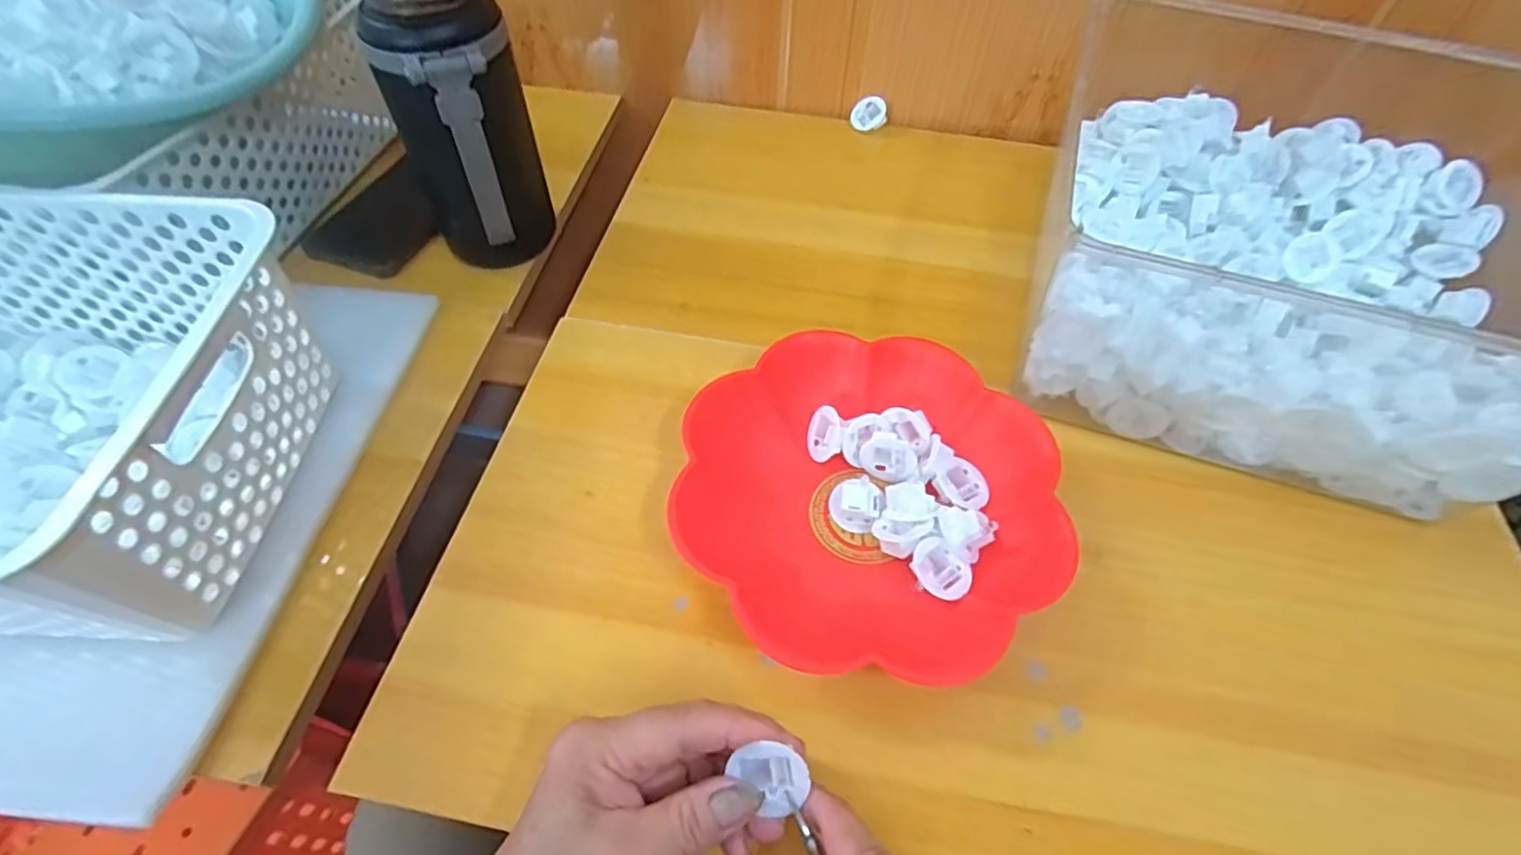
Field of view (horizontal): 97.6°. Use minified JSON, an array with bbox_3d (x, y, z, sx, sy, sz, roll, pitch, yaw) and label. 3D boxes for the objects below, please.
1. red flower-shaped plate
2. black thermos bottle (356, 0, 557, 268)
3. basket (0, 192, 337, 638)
[{"bbox_3d":[0.056,0.038,0.359,0.188,0.051,0.191,0,56,0],"label":"red flower-shaped plate"},{"bbox_3d":[-0.185,-0.197,0.407,0.081,0.225,0.070,-18,58,-12],"label":"black thermos bottle"},{"bbox_3d":[-0.400,0.000,0.338,0.315,0.134,0.211,0,56,0],"label":"basket"}]

